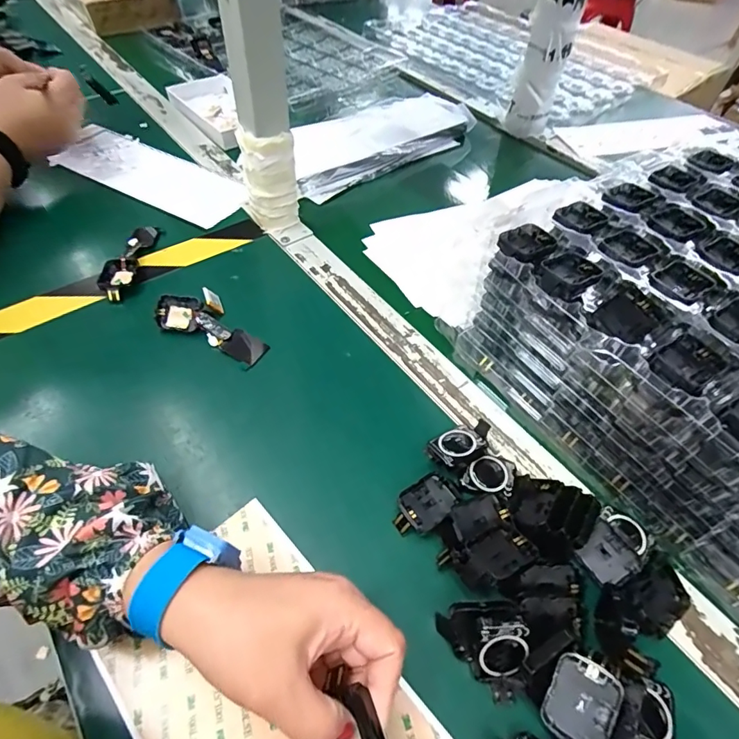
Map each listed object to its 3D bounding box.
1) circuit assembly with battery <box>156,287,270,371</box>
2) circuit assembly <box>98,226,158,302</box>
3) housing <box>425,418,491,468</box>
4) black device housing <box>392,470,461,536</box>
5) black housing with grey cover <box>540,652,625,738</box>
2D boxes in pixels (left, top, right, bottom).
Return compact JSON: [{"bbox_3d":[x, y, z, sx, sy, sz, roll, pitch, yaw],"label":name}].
[{"bbox_3d":[-0.144,-0.040,0.414,0.105,0.019,0.052,33,57,21],"label":"circuit assembly with battery"},{"bbox_3d":[-0.250,-0.113,0.468,0.028,0.017,0.103,2,52,-1],"label":"circuit assembly"},{"bbox_3d":[0.069,0.058,0.350,0.054,0.017,0.029,-22,56,-19],"label":"housing"},{"bbox_3d":[0.039,0.094,0.319,0.049,0.016,0.030,-27,58,-22],"label":"black device housing"},{"bbox_3d":[0.116,0.181,0.247,0.033,0.010,0.042,24,71,31],"label":"black housing with grey cover"}]

